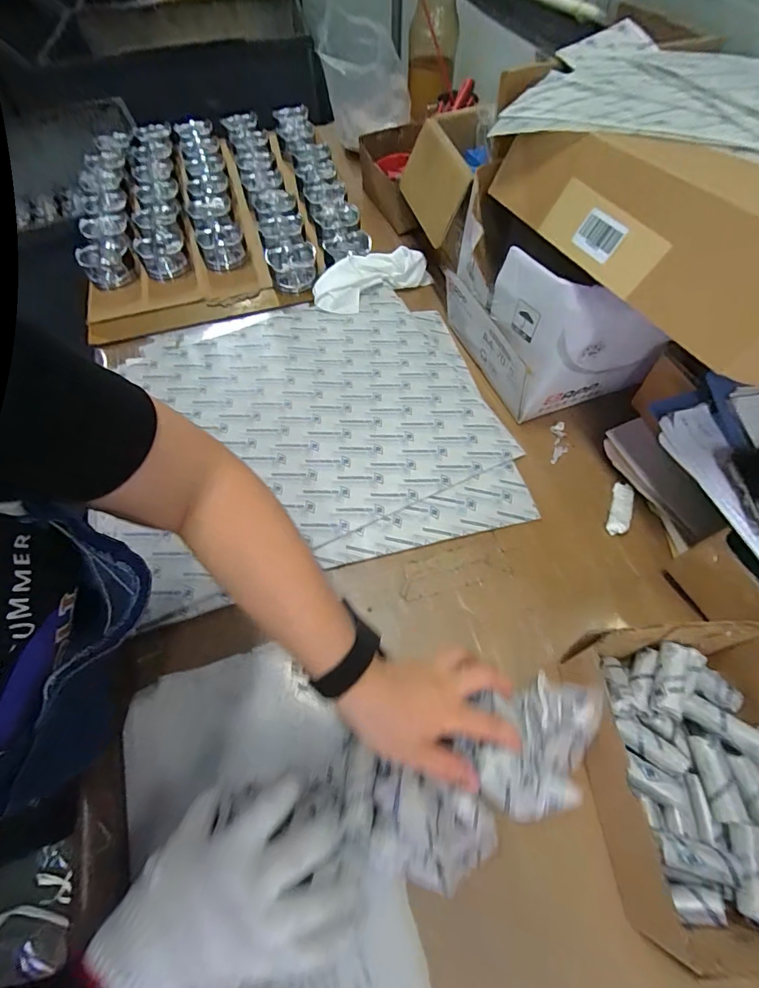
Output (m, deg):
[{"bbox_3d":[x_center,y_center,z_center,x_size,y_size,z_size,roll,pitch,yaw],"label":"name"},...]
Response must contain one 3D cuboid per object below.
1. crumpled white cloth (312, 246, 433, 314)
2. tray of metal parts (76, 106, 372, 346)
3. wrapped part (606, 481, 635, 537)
[{"bbox_3d":[-0.011,-0.364,0.733,0.210,0.042,0.080,-24,62,-13],"label":"crumpled white cloth"},{"bbox_3d":[-0.319,-0.562,0.848,0.468,0.063,0.624,-16,60,-8],"label":"tray of metal parts"},{"bbox_3d":[0.288,0.018,0.521,0.026,0.013,0.073,18,61,12],"label":"wrapped part"}]

